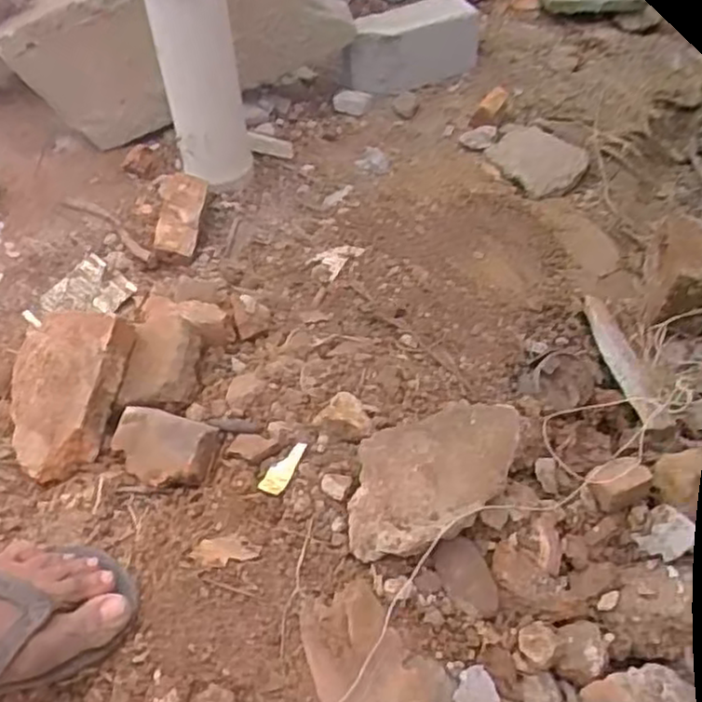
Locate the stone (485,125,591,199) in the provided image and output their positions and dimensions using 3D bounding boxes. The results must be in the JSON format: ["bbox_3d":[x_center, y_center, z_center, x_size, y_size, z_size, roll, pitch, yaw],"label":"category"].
[{"bbox_3d":[0.238,-0.255,0.961,0.106,0.025,0.128,-34,59,-25],"label":"stone"}]

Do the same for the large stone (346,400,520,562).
[{"bbox_3d":[0.062,0.104,0.602,0.155,0.066,0.090,-28,56,-21],"label":"large stone"}]

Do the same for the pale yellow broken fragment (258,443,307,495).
[{"bbox_3d":[-0.057,0.101,0.628,0.021,0.004,0.052,35,80,25],"label":"pale yellow broken fragment"}]

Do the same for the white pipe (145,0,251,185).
[{"bbox_3d":[-0.181,-0.333,0.865,0.093,0.298,0.088,-8,52,-7],"label":"white pipe"}]

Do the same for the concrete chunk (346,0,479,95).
[{"bbox_3d":[0.091,-0.458,1.094,0.208,0.112,0.059,-20,54,-16],"label":"concrete chunk"}]

